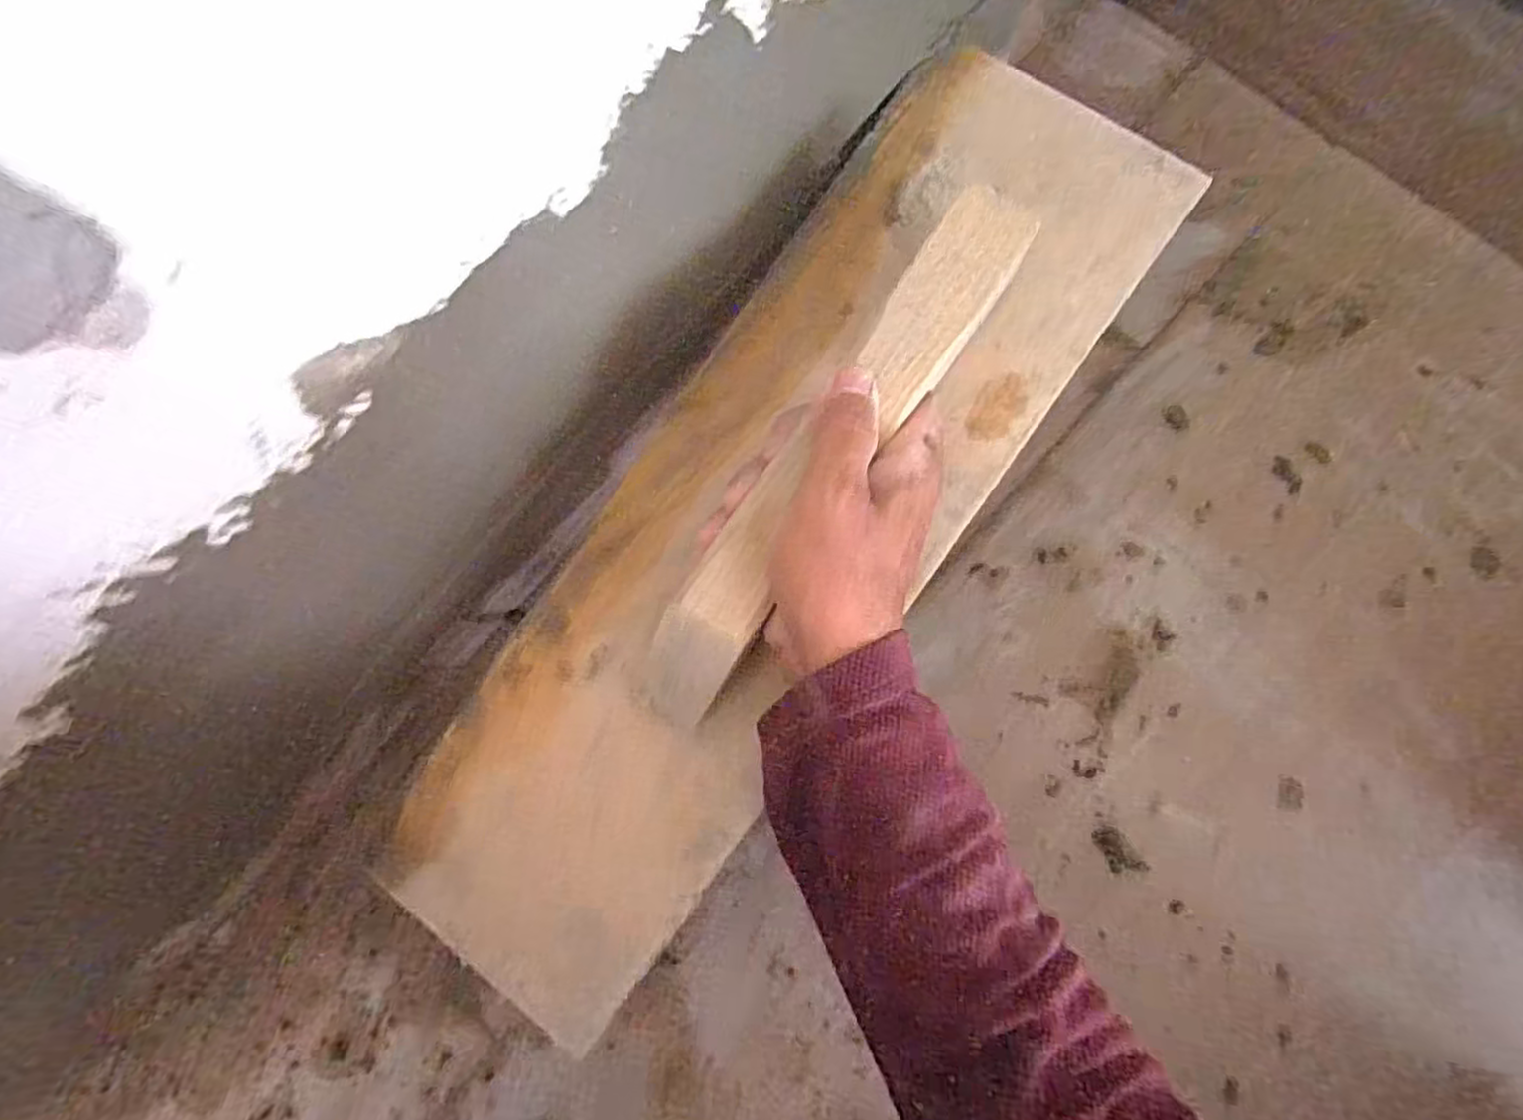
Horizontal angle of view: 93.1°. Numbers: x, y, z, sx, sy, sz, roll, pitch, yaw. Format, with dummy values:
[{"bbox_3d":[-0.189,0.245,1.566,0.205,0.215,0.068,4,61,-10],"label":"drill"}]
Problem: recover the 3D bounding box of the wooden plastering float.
[{"bbox_3d":[0.003,-0.017,0.319,0.144,0.061,0.480,36,89,9],"label":"wooden plastering float"}]

